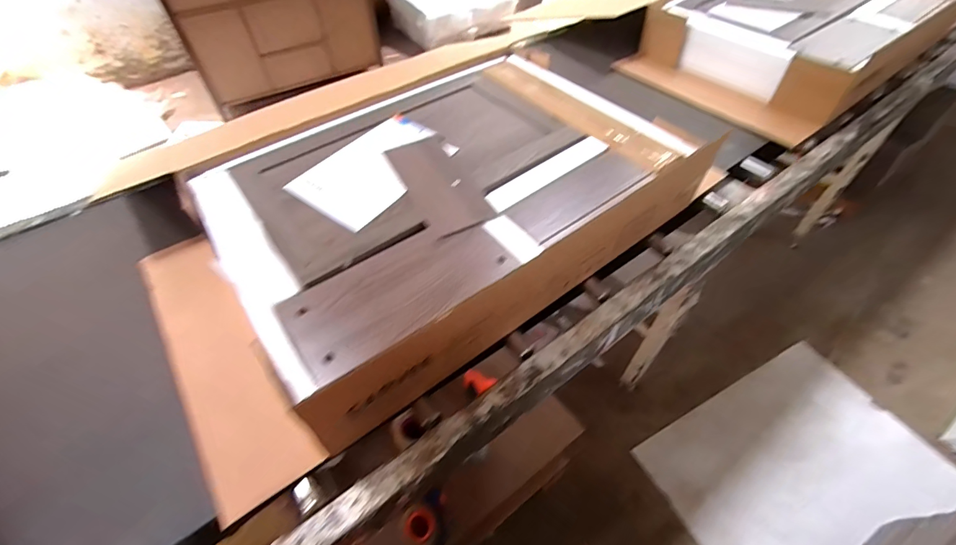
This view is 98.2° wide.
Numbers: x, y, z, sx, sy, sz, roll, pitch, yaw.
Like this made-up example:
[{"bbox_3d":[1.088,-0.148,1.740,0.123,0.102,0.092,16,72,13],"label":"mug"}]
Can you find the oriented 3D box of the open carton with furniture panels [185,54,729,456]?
[{"bbox_3d":[-0.062,-0.182,0.831,0.821,0.157,0.610,-32,58,-20],"label":"open carton with furniture panels"}]

